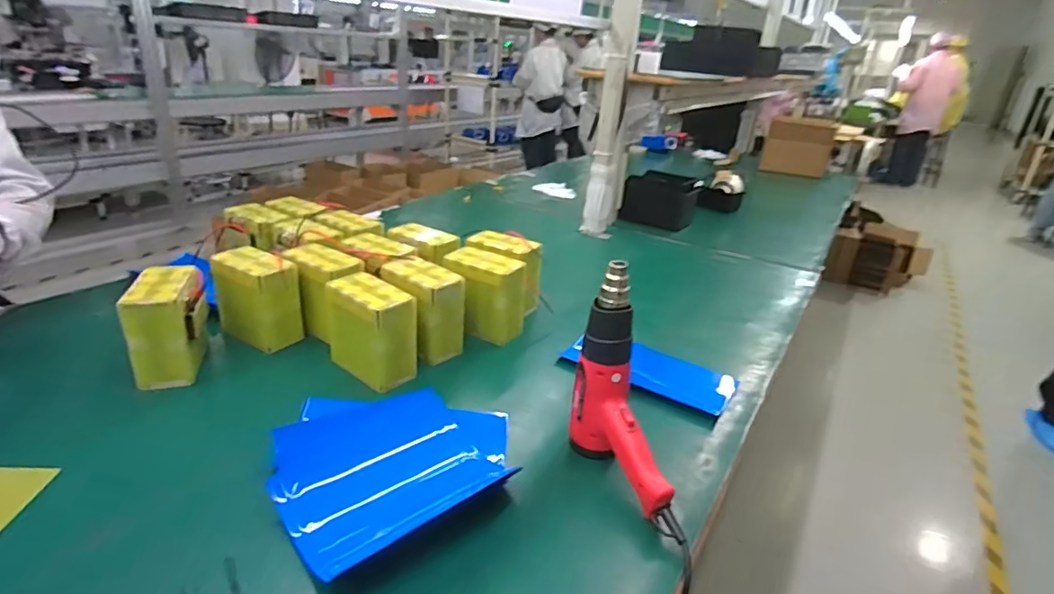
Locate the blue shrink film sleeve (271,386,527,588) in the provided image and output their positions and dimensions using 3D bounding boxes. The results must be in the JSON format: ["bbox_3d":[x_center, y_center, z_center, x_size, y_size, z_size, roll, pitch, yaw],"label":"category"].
[{"bbox_3d":[-0.175,0.189,0.711,0.299,0.040,0.277,-18,32,-39],"label":"blue shrink film sleeve"}]

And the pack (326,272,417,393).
[{"bbox_3d":[-0.248,0.051,0.891,0.139,0.139,0.083,25,31,38],"label":"pack"}]

